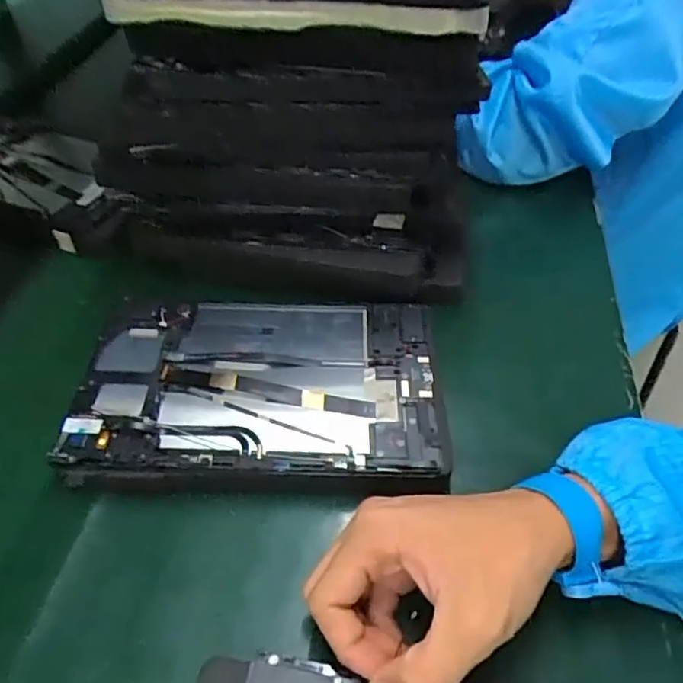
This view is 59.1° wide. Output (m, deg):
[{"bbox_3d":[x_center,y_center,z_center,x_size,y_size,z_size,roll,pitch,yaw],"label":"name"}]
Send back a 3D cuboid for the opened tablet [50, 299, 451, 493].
[{"bbox_3d":[-0.055,0.030,0.418,0.239,0.014,0.155,1,48,-1],"label":"opened tablet"}]

